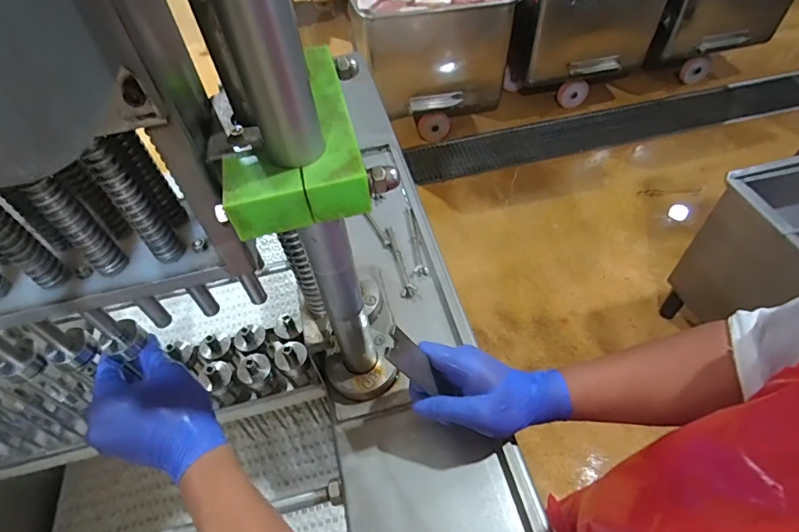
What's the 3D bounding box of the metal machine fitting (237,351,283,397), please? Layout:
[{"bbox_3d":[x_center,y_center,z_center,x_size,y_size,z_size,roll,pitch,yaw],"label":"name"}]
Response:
[{"bbox_3d":[-0.165,0.122,0.532,0.035,0.067,0.036,-2,52,3],"label":"metal machine fitting"}]

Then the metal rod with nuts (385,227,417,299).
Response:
[{"bbox_3d":[0.000,-0.007,0.631,0.020,0.006,0.123,-13,52,-5],"label":"metal rod with nuts"}]

